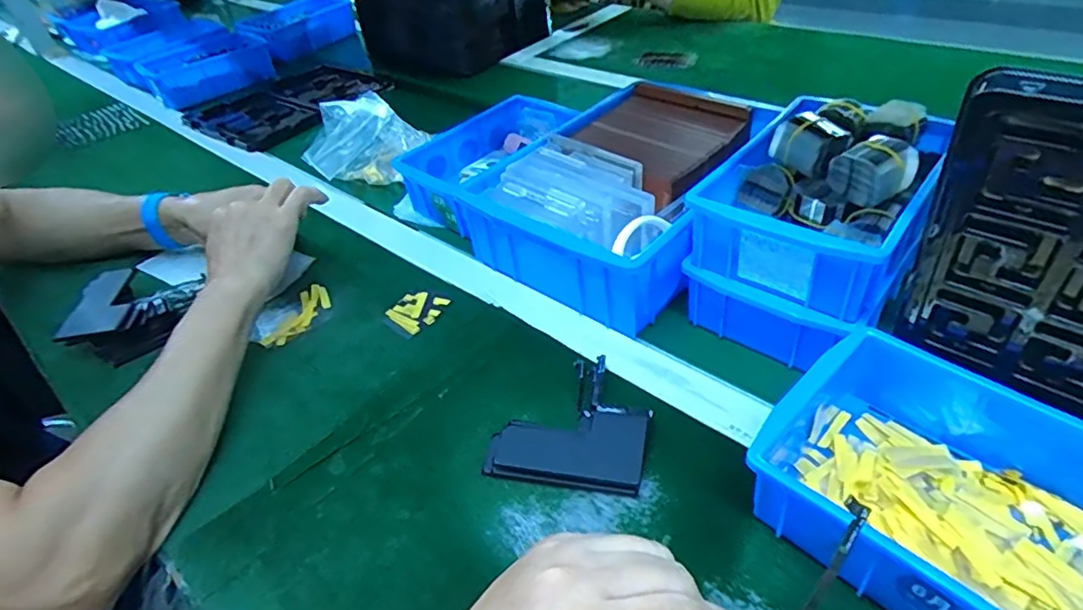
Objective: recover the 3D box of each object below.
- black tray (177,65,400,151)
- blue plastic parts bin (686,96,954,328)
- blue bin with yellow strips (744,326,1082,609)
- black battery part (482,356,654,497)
[{"bbox_3d":[-0.414,-0.337,0.955,0.282,0.027,0.263,25,51,32],"label":"black tray"},{"bbox_3d":[0.208,-0.077,0.436,0.136,0.085,0.172,25,51,33],"label":"blue plastic parts bin"},{"bbox_3d":[0.230,0.108,0.313,0.144,0.069,0.199,-32,46,-27],"label":"blue bin with yellow strips"},{"bbox_3d":[0.023,0.079,0.418,0.104,0.014,0.105,4,41,13],"label":"black battery part"}]

